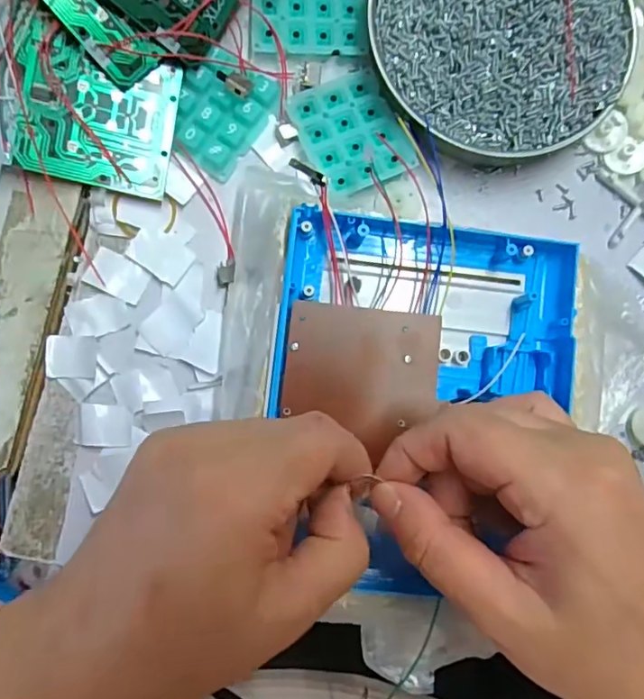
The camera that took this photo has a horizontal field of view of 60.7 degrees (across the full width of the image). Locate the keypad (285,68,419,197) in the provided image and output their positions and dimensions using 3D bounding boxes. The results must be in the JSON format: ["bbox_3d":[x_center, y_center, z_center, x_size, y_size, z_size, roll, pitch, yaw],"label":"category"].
[{"bbox_3d":[0.015,-0.112,0.282,0.048,0.007,0.059,-26,89,-5],"label":"keypad"}]

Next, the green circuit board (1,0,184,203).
[{"bbox_3d":[-0.108,-0.115,0.260,0.075,0.004,0.073,10,90,-21],"label":"green circuit board"}]

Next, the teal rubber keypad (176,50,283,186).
[{"bbox_3d":[-0.052,-0.119,0.276,0.042,0.013,0.056,27,91,-7],"label":"teal rubber keypad"}]

